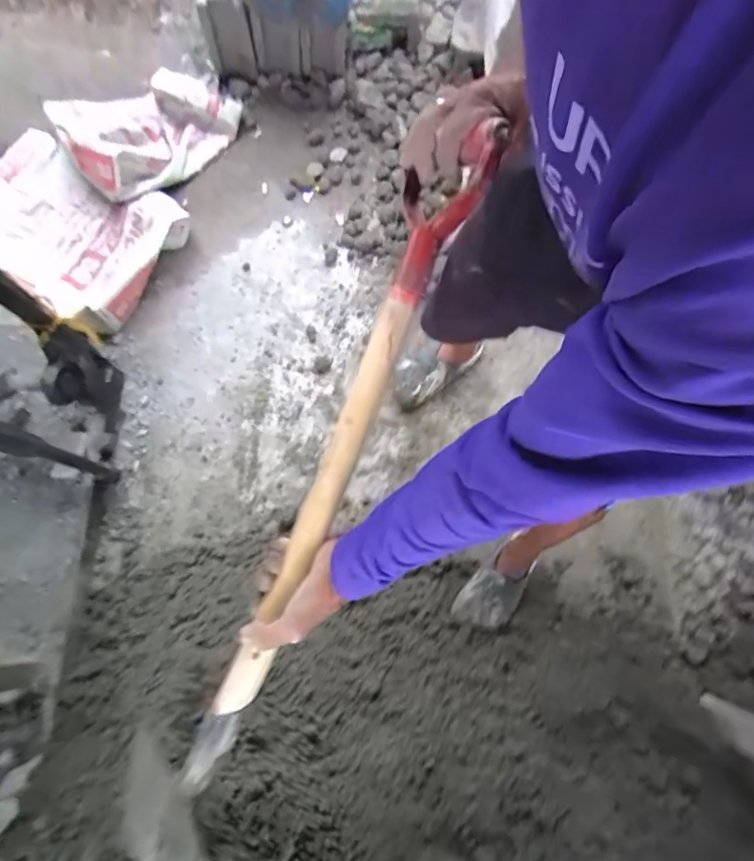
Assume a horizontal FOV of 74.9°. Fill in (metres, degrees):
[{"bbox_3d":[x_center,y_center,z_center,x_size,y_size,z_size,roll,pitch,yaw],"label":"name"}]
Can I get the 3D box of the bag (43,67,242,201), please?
[{"bbox_3d":[-0.646,-0.841,1.347,0.346,0.152,0.455,37,78,8],"label":"bag"}]

